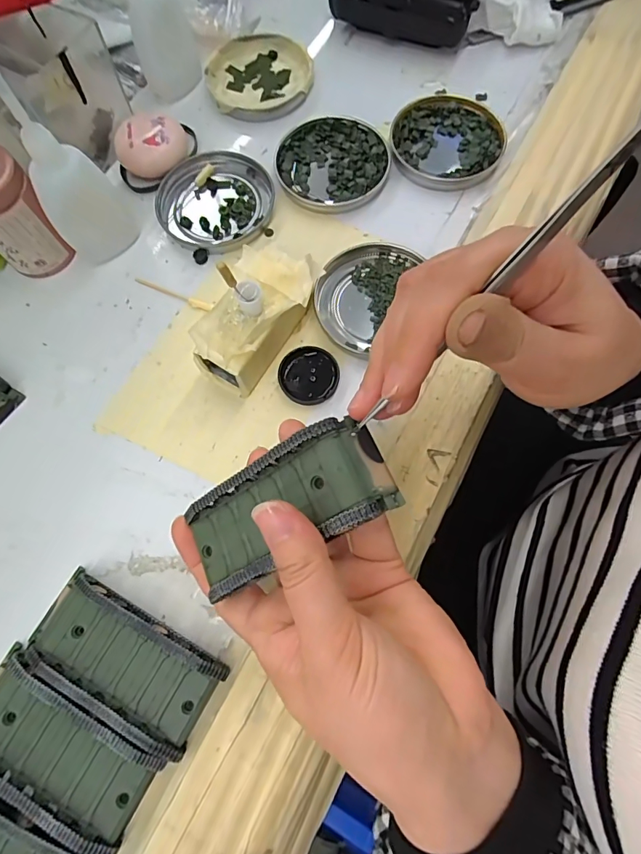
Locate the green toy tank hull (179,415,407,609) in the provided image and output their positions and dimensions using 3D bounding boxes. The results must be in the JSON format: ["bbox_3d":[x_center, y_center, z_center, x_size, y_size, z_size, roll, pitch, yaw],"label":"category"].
[{"bbox_3d":[-0.018,0.034,0.187,0.095,0.019,0.042,-31,73,20],"label":"green toy tank hull"}]

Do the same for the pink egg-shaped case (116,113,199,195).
[{"bbox_3d":[-0.115,-0.196,0.311,0.056,0.022,0.044,-21,73,-5],"label":"pink egg-shaped case"}]

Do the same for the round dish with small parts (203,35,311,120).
[{"bbox_3d":[-0.046,-0.268,0.340,0.078,0.011,0.078,0,73,1],"label":"round dish with small parts"}]

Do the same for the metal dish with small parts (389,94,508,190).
[{"bbox_3d":[0.091,-0.205,0.316,0.076,0.009,0.083,0,73,1],"label":"metal dish with small parts"}]

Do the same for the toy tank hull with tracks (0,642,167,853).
[{"bbox_3d":[-0.124,0.148,0.205,0.095,0.016,0.046,28,76,9],"label":"toy tank hull with tracks"}]

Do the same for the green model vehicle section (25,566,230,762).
[{"bbox_3d":[-0.098,0.113,0.218,0.095,0.020,0.044,28,75,9],"label":"green model vehicle section"}]

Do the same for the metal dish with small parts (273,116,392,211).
[{"bbox_3d":[0.008,-0.185,0.312,0.077,0.008,0.077,0,73,1],"label":"metal dish with small parts"}]

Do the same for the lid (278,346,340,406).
[{"bbox_3d":[-0.007,-0.031,0.266,0.035,0.006,0.034,0,73,1],"label":"lid"}]

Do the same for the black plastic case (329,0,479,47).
[{"bbox_3d":[0.064,-0.332,0.346,0.109,0.026,0.041,15,74,6],"label":"black plastic case"}]

